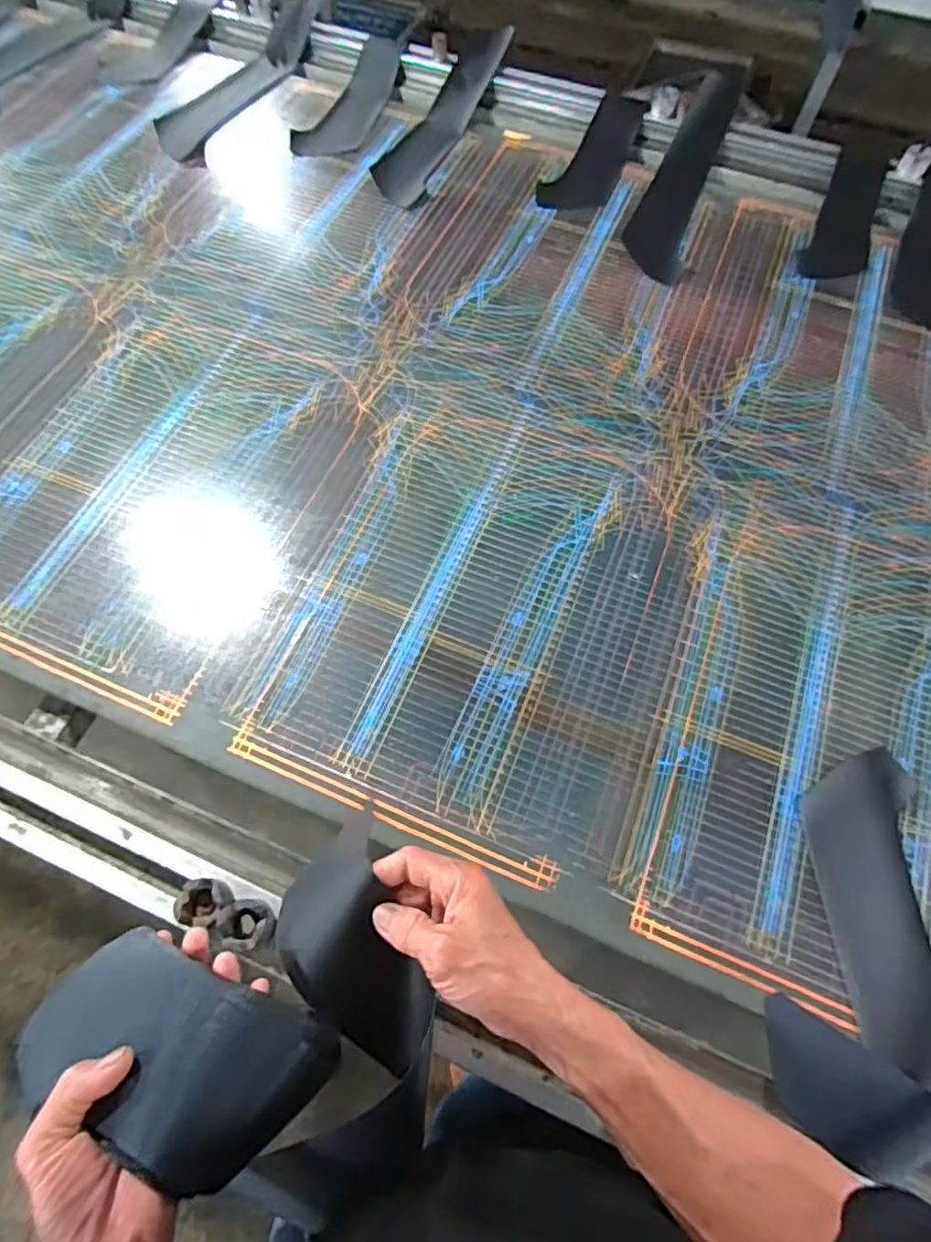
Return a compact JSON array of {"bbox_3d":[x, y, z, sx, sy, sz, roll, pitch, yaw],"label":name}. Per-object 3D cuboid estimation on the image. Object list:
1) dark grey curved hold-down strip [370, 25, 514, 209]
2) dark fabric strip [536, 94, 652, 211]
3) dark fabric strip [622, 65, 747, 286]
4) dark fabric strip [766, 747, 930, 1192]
[{"bbox_3d":[-0.043,-0.790,0.938,0.106,0.048,0.386,21,69,6],"label":"dark grey curved hold-down strip"},{"bbox_3d":[0.202,-0.723,0.936,0.097,0.026,0.273,25,70,8],"label":"dark fabric strip"},{"bbox_3d":[0.324,-0.677,0.898,0.103,0.061,0.414,16,69,4],"label":"dark fabric strip"},{"bbox_3d":[0.340,0.258,0.491,0.130,0.052,0.304,22,69,7],"label":"dark fabric strip"}]

